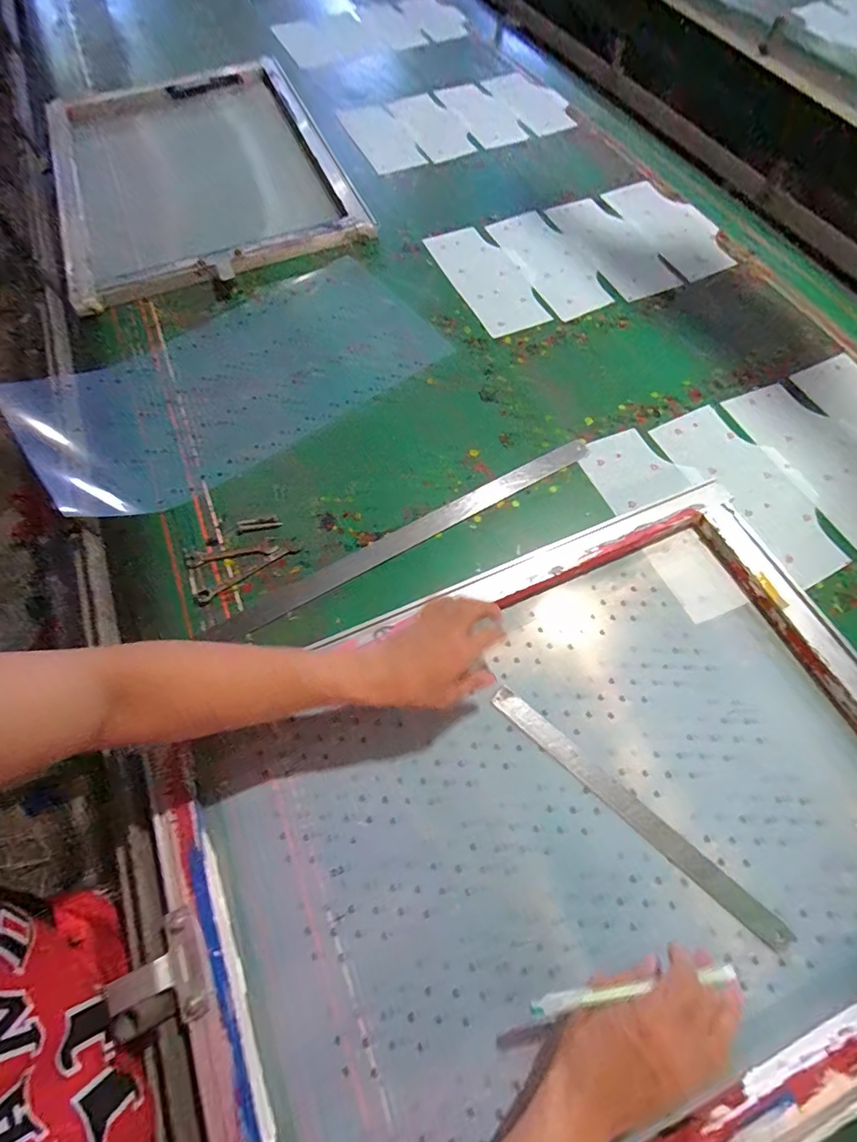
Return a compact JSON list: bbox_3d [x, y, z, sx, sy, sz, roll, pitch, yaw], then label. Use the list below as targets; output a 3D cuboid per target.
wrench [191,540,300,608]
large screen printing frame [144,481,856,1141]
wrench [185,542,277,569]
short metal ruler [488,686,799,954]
[{"bbox_3d":[-0.230,0.001,0.634,0.137,0.005,0.019,-33,67,-13],"label":"wrench"},{"bbox_3d":[0.129,0.244,0.492,0.718,0.046,0.517,-22,64,-7],"label":"large screen printing frame"},{"bbox_3d":[-0.258,-0.022,0.651,0.115,0.006,0.020,-11,64,-2],"label":"wrench"},{"bbox_3d":[0.203,0.240,0.511,0.333,0.004,0.030,38,74,19],"label":"short metal ruler"}]

